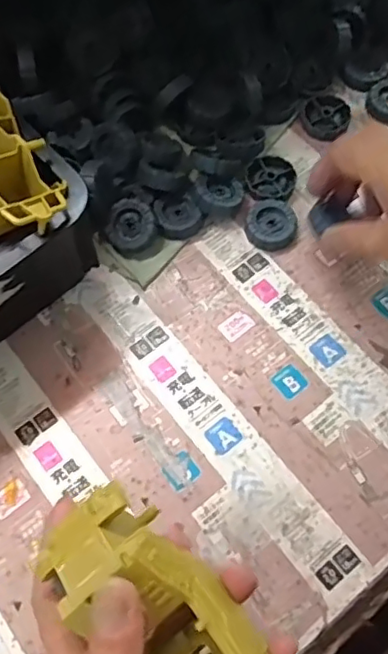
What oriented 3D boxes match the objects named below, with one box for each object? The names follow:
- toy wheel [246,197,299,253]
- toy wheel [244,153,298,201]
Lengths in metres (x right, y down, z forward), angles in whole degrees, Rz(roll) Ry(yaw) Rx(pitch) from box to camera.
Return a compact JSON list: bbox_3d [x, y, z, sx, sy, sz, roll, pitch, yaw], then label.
[{"bbox_3d":[0.059,-0.078,0.453,0.037,0.012,0.038,0,68,1],"label":"toy wheel"},{"bbox_3d":[0.061,-0.118,0.467,0.041,0.010,0.041,0,68,1],"label":"toy wheel"}]

